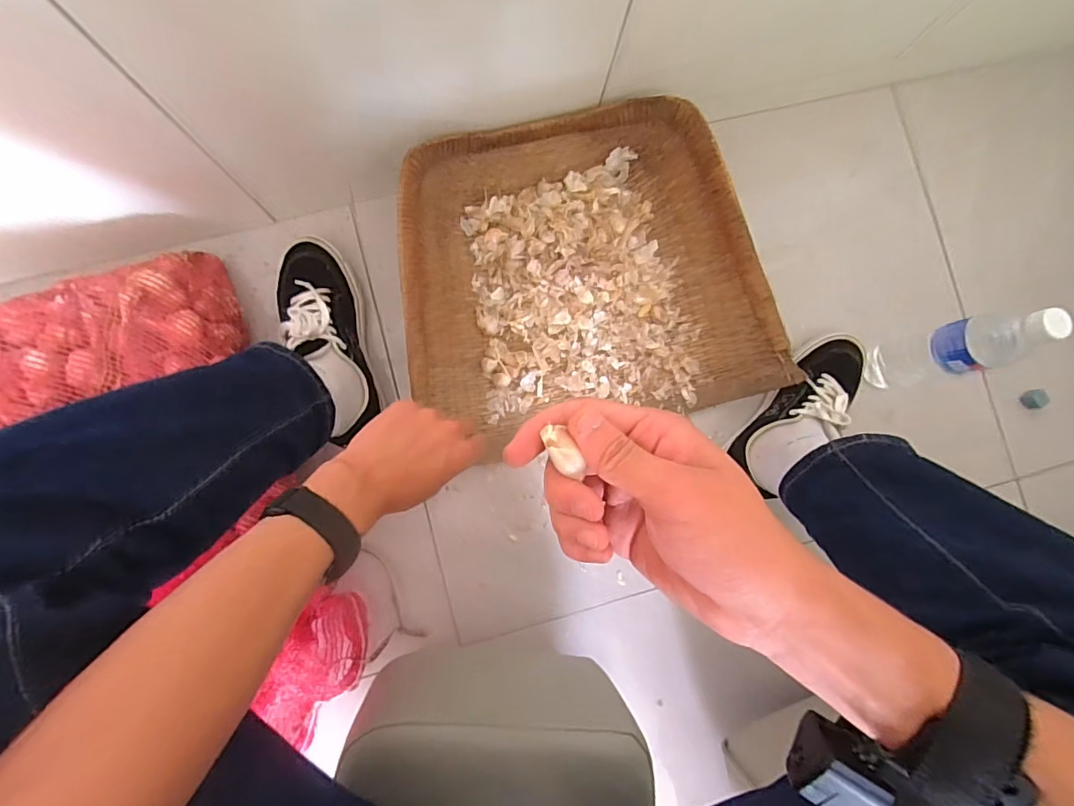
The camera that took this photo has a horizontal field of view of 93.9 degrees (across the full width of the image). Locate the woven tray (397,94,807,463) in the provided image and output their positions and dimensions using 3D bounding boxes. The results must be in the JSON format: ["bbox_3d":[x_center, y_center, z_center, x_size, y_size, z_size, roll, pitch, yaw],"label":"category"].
[{"bbox_3d":[0.045,-0.145,0.610,0.407,0.121,0.369,-17,89,-6],"label":"woven tray"}]

